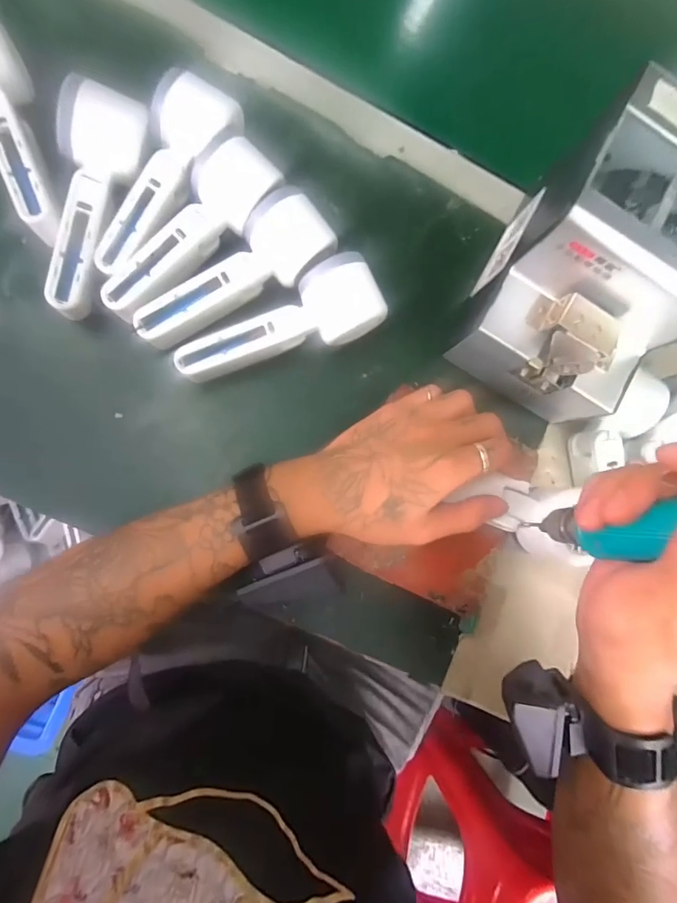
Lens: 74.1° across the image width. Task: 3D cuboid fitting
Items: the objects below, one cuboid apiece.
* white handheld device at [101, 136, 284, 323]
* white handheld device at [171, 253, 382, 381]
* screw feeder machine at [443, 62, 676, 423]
[{"bbox_3d":[-0.116,-0.168,0.347,0.053,0.051,0.165,42,82,-3],"label":"white handheld device"},{"bbox_3d":[-0.047,-0.101,0.359,0.162,0.047,0.057,-21,89,-9],"label":"white handheld device"},{"bbox_3d":[0.192,-0.132,0.345,0.132,0.146,0.176,35,82,-4],"label":"screw feeder machine"}]

